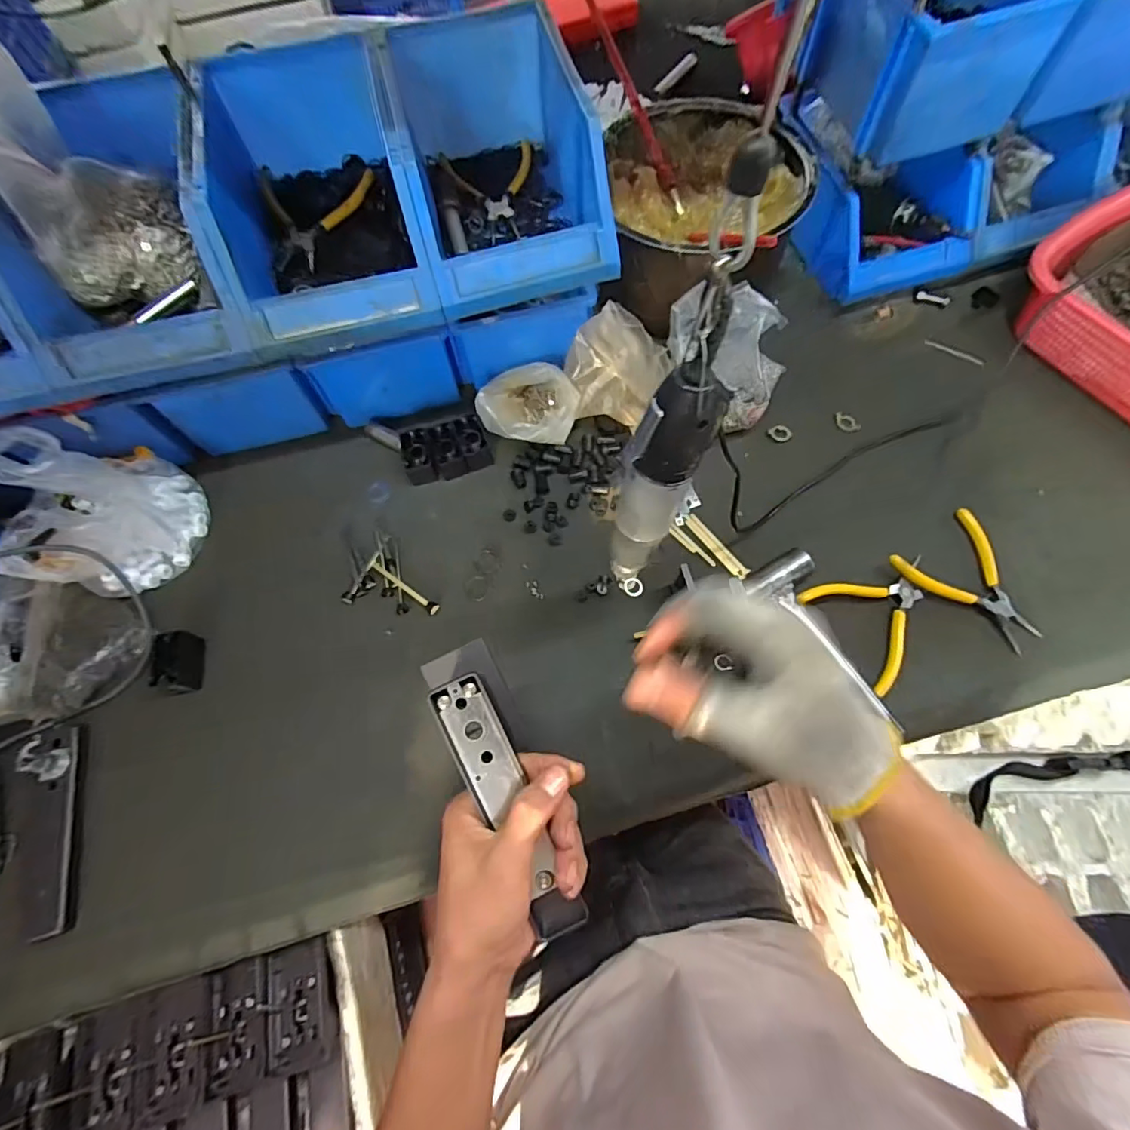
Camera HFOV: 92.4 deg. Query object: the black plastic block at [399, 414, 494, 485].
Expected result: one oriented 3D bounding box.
[{"bbox_3d":[-0.130,-0.126,0.584,0.089,0.023,0.058,-20,70,-5],"label":"black plastic block"}]

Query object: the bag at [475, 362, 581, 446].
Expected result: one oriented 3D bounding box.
[{"bbox_3d":[-0.039,-0.172,0.588,0.103,0.045,0.085,-11,69,-2],"label":"bag"}]

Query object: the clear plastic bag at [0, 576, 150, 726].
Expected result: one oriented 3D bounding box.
[{"bbox_3d":[-0.476,0.069,0.482,0.140,0.079,0.129,-23,70,-6],"label":"clear plastic bag"}]

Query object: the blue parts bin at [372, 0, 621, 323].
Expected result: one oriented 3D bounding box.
[{"bbox_3d":[-0.060,-0.349,0.476,0.146,0.111,0.248,-14,69,-3],"label":"blue parts bin"}]

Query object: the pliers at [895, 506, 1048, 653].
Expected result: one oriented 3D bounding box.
[{"bbox_3d":[0.389,0.018,0.508,0.110,0.023,0.128,-32,71,-9],"label":"pliers"}]

